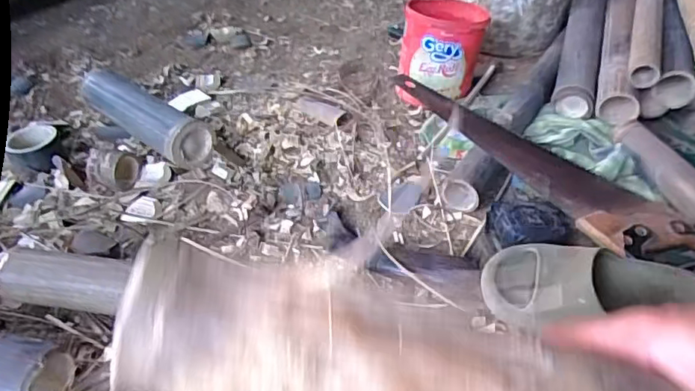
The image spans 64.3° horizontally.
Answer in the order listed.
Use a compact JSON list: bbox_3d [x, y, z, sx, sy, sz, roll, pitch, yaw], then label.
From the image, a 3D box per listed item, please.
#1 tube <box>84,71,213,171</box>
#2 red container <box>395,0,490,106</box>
[{"bbox_3d":[-0.326,-0.127,0.860,0.284,0.065,0.057,28,45,29],"label":"tube"},{"bbox_3d":[0.169,-0.259,0.975,0.130,0.148,0.136,11,39,12],"label":"red container"}]

